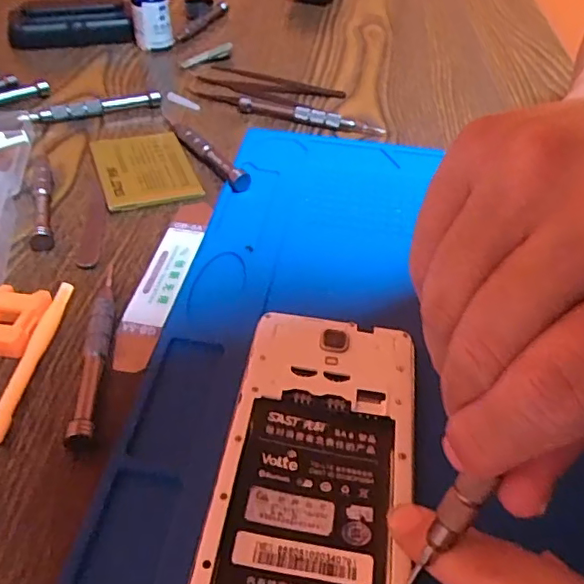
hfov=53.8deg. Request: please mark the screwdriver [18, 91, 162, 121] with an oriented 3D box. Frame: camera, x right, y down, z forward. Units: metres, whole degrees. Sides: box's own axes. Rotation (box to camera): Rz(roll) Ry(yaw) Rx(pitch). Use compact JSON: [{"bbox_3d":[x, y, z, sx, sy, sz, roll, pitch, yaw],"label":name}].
[{"bbox_3d":[-0.139,-0.128,0.401,0.094,0.011,0.005,-14,47,-18],"label":"screwdriver"}]

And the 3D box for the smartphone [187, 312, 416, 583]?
[{"bbox_3d":[0.009,0.064,0.211,0.068,0.005,0.139,9,45,4],"label":"smartphone"}]

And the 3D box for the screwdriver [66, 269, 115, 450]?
[{"bbox_3d":[-0.084,0.022,0.250,0.010,0.009,0.103,-2,45,-6],"label":"screwdriver"}]

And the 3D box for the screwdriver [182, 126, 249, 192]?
[{"bbox_3d":[-0.050,-0.087,0.364,0.010,0.012,0.074,-23,50,-25],"label":"screwdriver"}]

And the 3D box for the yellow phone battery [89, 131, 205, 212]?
[{"bbox_3d":[-0.091,-0.078,0.354,0.055,0.007,0.074,-14,47,-18],"label":"yellow phone battery"}]

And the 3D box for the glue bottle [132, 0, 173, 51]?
[{"bbox_3d":[-0.116,-0.248,0.466,0.029,0.089,0.024,-3,45,-8],"label":"glue bottle"}]

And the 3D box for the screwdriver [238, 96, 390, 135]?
[{"bbox_3d":[0.012,-0.125,0.409,0.105,0.009,0.012,15,45,11],"label":"screwdriver"}]

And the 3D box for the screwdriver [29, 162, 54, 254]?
[{"bbox_3d":[-0.140,-0.052,0.322,0.011,0.010,0.083,-8,46,-13],"label":"screwdriver"}]

